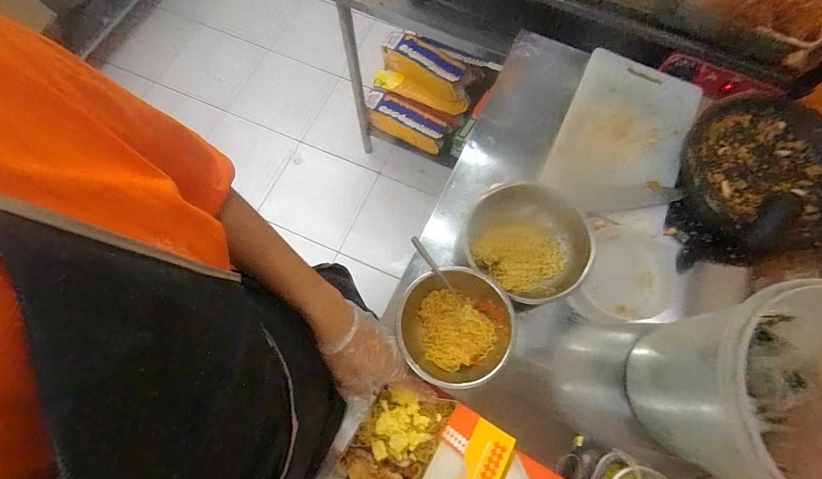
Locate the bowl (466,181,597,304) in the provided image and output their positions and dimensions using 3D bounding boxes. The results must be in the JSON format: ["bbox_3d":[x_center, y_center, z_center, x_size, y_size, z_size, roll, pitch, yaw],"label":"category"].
[{"bbox_3d":[0.198,0.007,0.609,0.196,0.063,0.195,0,72,-1],"label":"bowl"}]

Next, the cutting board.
[{"bbox_3d":[0.407,-0.196,0.700,0.219,0.027,0.366,23,76,12],"label":"cutting board"}]

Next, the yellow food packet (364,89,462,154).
[{"bbox_3d":[-0.004,-0.475,1.448,0.370,0.116,0.144,24,74,7],"label":"yellow food packet"}]

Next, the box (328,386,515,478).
[{"bbox_3d":[0.005,0.289,0.466,0.166,0.125,0.179,28,74,8],"label":"box"}]

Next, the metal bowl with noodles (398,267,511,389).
[{"bbox_3d":[0.066,0.136,0.563,0.175,0.086,0.173,-1,72,-1],"label":"metal bowl with noodles"}]

